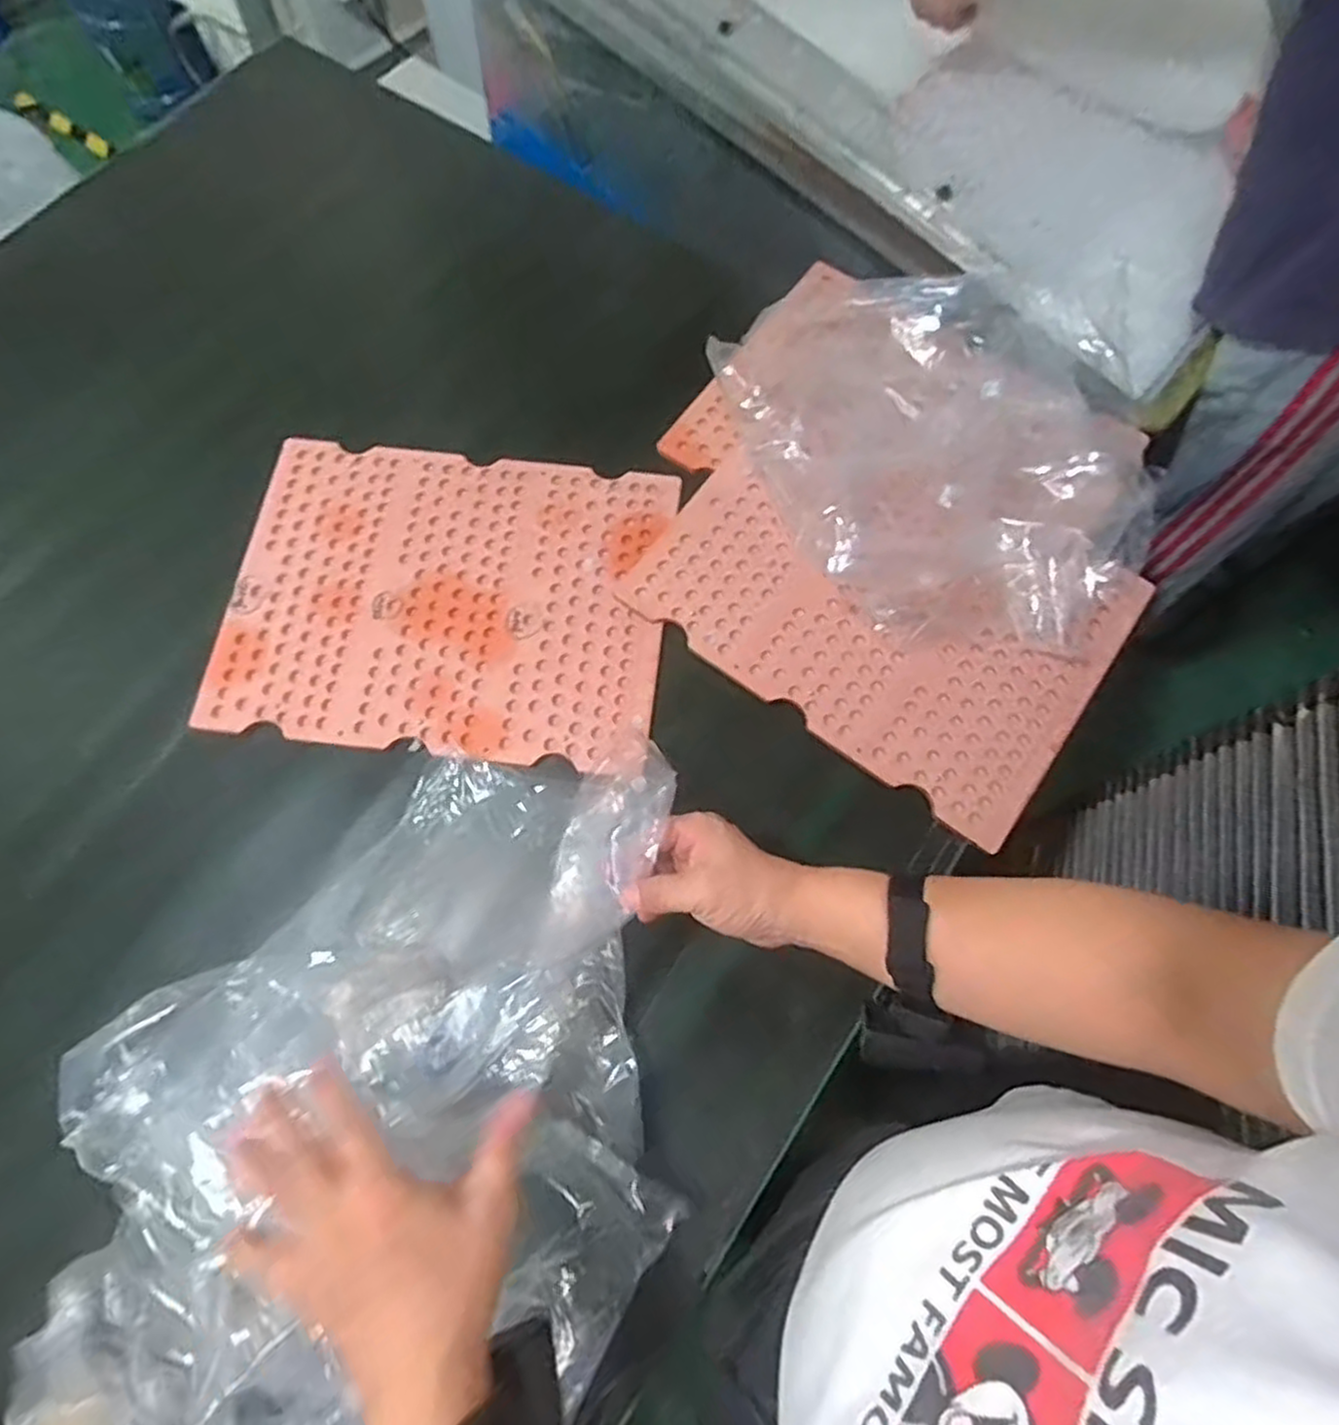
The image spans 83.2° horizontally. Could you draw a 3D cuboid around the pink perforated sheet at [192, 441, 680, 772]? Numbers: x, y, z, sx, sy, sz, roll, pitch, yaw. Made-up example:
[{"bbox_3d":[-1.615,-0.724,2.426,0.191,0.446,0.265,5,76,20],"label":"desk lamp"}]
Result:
[{"bbox_3d":[-0.194,-0.105,0.672,0.371,0.008,0.288,6,71,2],"label":"pink perforated sheet"}]

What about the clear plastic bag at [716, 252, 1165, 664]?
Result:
[{"bbox_3d":[0.248,-0.258,0.680,0.318,0.068,0.423,-29,73,-9],"label":"clear plastic bag"}]

